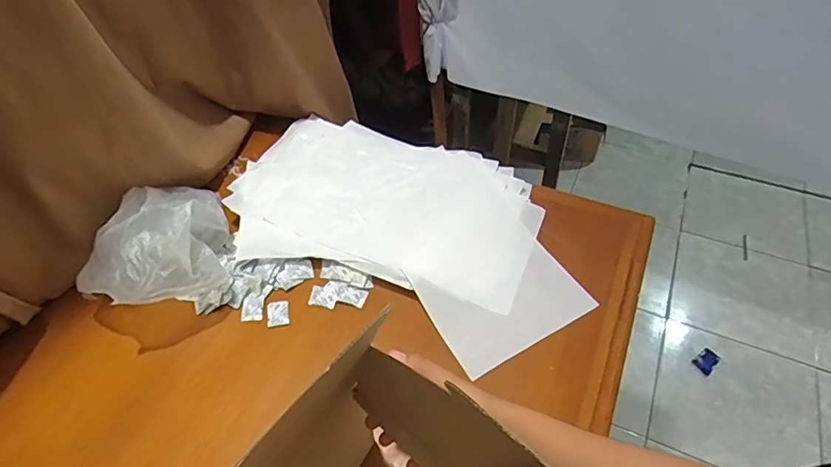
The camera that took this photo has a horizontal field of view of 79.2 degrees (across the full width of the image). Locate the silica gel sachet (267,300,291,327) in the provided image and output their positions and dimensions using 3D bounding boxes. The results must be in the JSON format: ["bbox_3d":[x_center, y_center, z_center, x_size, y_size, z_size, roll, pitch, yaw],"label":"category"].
[{"bbox_3d":[-0.196,0.112,0.714,0.032,0.004,0.043,-10,47,-6],"label":"silica gel sachet"}]

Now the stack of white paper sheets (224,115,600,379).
[{"bbox_3d":[-0.015,-0.018,0.801,0.588,0.035,0.346,23,55,16],"label":"stack of white paper sheets"}]

